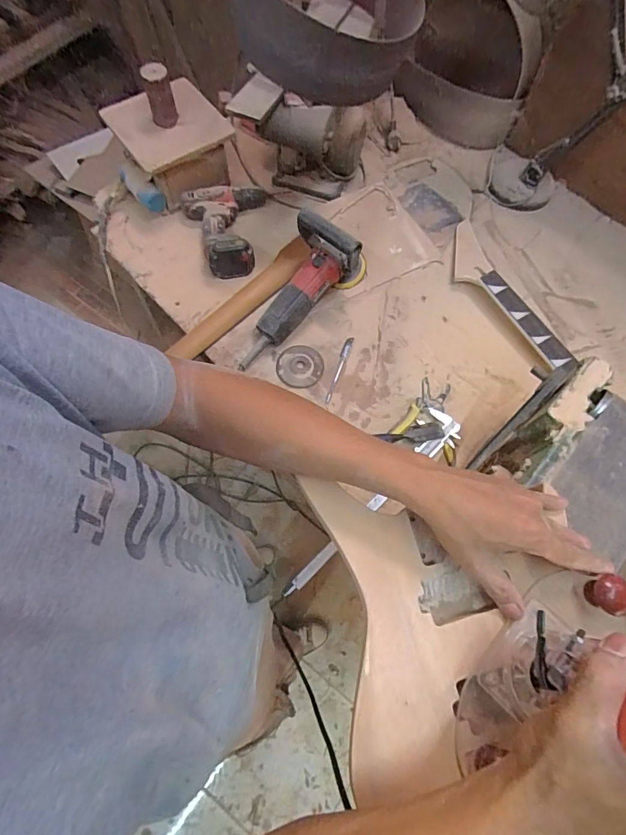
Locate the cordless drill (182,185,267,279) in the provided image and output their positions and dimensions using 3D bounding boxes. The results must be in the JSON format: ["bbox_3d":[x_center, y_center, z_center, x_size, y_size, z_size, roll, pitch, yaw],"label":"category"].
[{"bbox_3d":[-0.185,-0.396,0.879,0.173,0.066,0.221,-3,69,-2],"label":"cordless drill"}]

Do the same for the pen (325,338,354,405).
[{"bbox_3d":[0.048,-0.092,0.812,0.016,0.015,0.139,21,70,7],"label":"pen"}]

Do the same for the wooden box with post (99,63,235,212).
[{"bbox_3d":[-0.282,-0.570,0.865,0.195,0.203,0.177,-36,74,-13],"label":"wooden box with post"}]

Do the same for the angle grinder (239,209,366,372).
[{"bbox_3d":[0.005,-0.257,0.786,0.121,0.157,0.266,26,71,8],"label":"angle grinder"}]

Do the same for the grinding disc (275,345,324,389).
[{"bbox_3d":[-0.023,-0.100,0.808,0.086,0.014,0.083,0,69,-1],"label":"grinding disc"}]

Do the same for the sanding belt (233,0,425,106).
[{"bbox_3d":[0.021,-0.714,0.712,0.297,0.117,0.422,0,69,-1],"label":"sanding belt"}]

